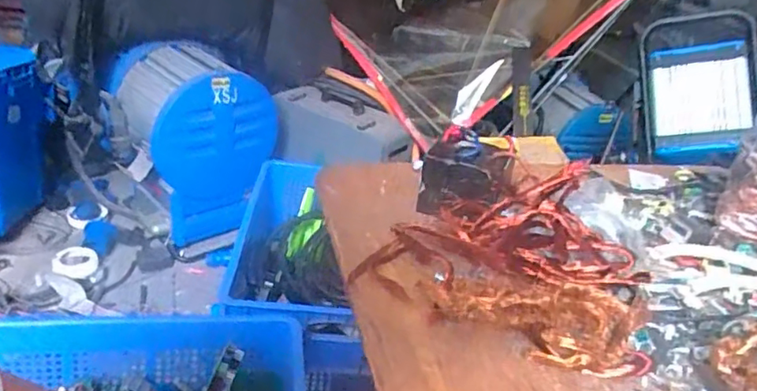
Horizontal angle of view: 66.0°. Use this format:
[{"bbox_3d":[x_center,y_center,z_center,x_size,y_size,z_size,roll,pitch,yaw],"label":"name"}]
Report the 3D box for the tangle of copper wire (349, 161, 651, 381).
[{"bbox_3d":[0.108,0.043,0.502,0.233,0.083,0.179,12,28,13],"label":"tangle of copper wire"}]

